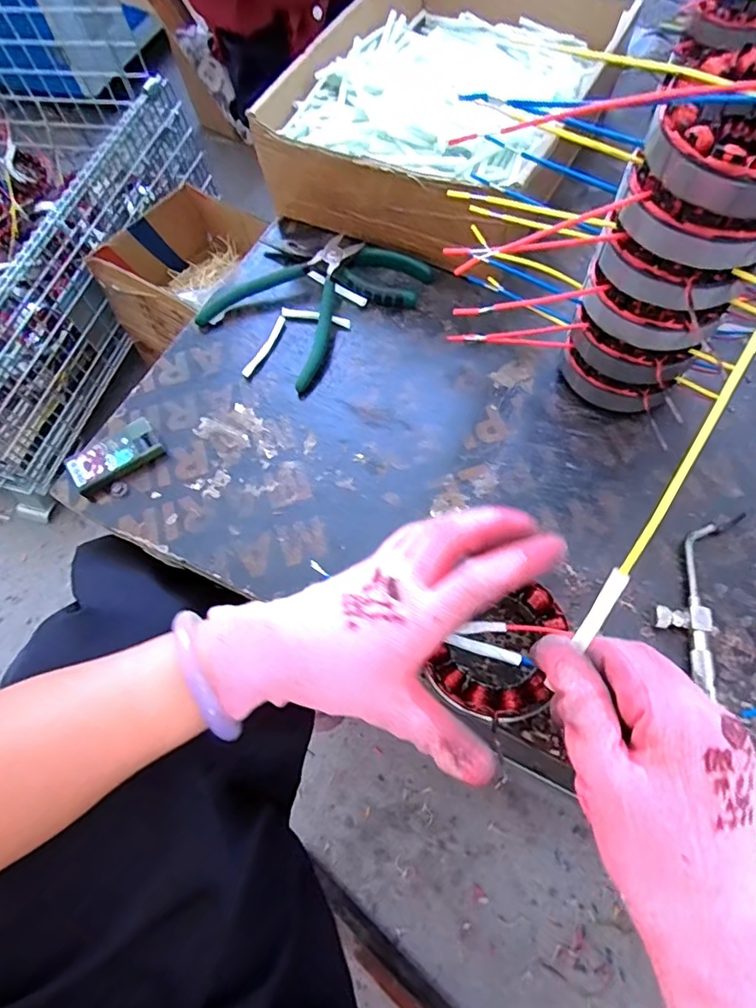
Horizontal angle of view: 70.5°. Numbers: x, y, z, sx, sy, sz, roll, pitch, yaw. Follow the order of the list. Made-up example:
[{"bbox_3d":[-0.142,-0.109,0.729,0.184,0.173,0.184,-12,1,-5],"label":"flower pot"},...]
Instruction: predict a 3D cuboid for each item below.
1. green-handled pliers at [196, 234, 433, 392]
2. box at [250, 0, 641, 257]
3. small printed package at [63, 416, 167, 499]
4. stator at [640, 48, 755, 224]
[{"bbox_3d":[-0.058,-0.187,0.464,0.145,0.030,0.163,38,71,20],"label":"green-handled pliers"},{"bbox_3d":[0.070,-0.373,0.510,0.239,0.100,0.356,26,67,16],"label":"box"},{"bbox_3d":[-0.201,-0.036,0.408,0.067,0.016,0.039,-34,66,-13],"label":"small printed package"},{"bbox_3d":[0.175,-0.170,0.250,0.077,0.034,0.079,-2,64,4],"label":"stator"}]

